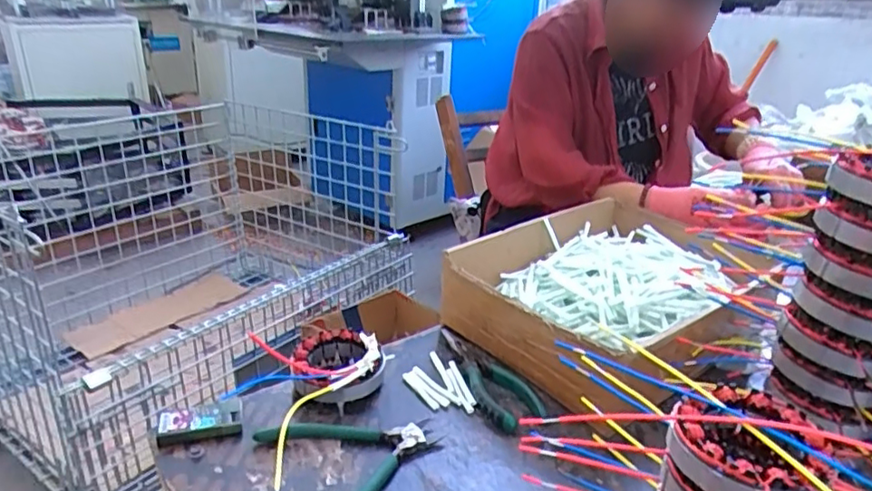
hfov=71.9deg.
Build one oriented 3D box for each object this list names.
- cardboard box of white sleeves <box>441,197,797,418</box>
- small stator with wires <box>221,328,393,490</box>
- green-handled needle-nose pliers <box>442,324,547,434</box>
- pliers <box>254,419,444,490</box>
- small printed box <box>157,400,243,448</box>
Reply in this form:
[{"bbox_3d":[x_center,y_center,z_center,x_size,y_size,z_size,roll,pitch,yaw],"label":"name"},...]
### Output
[{"bbox_3d":[0.197,0.064,0.673,0.302,0.097,0.272,-18,31,-39],"label":"cardboard box of white sleeves"},{"bbox_3d":[-0.131,0.123,0.556,0.125,0.044,0.163,16,27,27],"label":"small stator with wires"},{"bbox_3d":[0.046,0.127,0.594,0.064,0.016,0.152,-13,28,-32],"label":"green-handled needle-nose pliers"},{"bbox_3d":[-0.063,0.168,0.484,0.131,0.012,0.116,-12,27,-30],"label":"pliers"},{"bbox_3d":[-0.201,0.152,0.514,0.066,0.015,0.035,-6,25,-19],"label":"small printed box"}]

